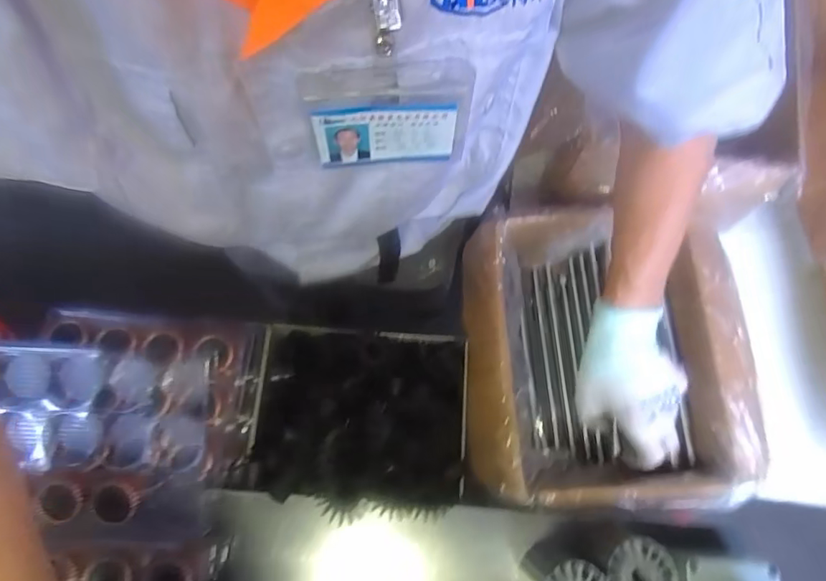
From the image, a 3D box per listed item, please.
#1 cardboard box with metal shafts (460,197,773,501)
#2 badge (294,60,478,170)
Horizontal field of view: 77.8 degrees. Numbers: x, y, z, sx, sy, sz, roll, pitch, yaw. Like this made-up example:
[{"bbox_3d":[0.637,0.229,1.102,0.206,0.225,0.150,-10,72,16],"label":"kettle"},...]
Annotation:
[{"bbox_3d":[0.190,0.069,0.552,0.268,0.123,0.289,1,72,-1],"label":"cardboard box with metal shafts"},{"bbox_3d":[-0.015,-0.105,0.315,0.097,0.078,0.009,-4,63,-5],"label":"badge"}]

